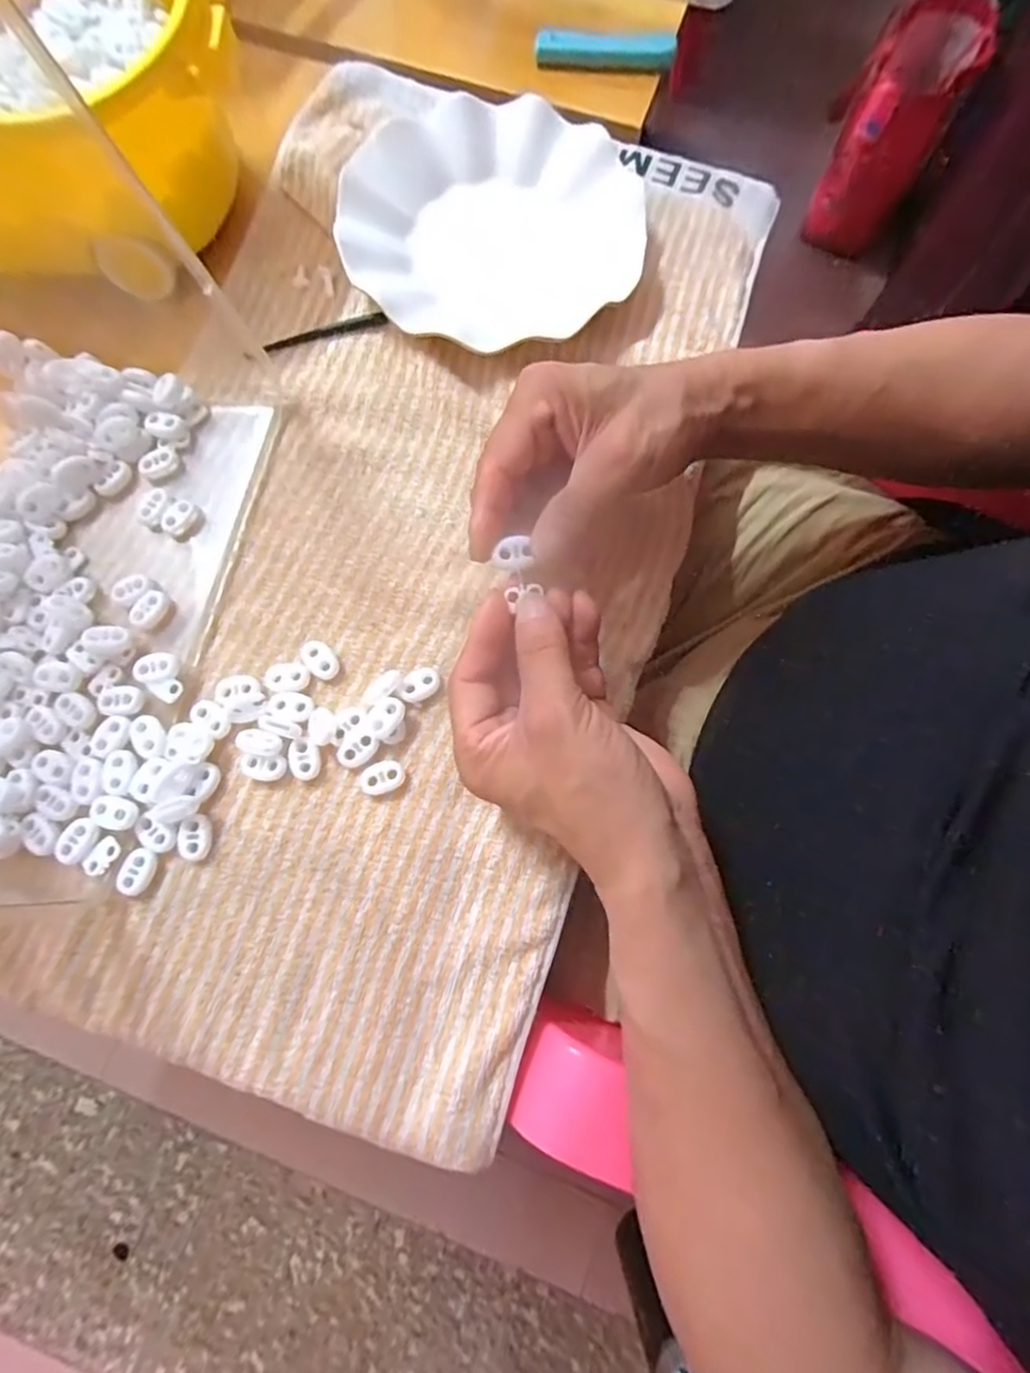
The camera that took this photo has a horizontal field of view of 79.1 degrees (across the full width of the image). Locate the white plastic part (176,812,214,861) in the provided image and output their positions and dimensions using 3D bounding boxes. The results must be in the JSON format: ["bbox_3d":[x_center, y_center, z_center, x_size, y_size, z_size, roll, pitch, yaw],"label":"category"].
[{"bbox_3d":[-0.158,0.075,0.309,0.015,0.007,0.022,-12,77,-3],"label":"white plastic part"}]

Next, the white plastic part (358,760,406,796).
[{"bbox_3d":[-0.067,0.047,0.317,0.023,0.005,0.016,-18,78,-5],"label":"white plastic part"}]

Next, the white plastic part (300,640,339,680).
[{"bbox_3d":[-0.103,-0.014,0.331,0.014,0.005,0.024,-40,80,-9],"label":"white plastic part"}]

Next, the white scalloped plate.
[{"bbox_3d":[-0.012,-0.292,0.388,0.180,0.023,0.171,0,77,-1],"label":"white scalloped plate"}]

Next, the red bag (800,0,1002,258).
[{"bbox_3d":[0.571,-0.850,0.945,0.146,0.215,0.252,33,79,7],"label":"red bag"}]

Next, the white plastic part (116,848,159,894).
[{"bbox_3d":[-0.183,0.090,0.302,0.014,0.004,0.021,16,77,3],"label":"white plastic part"}]

